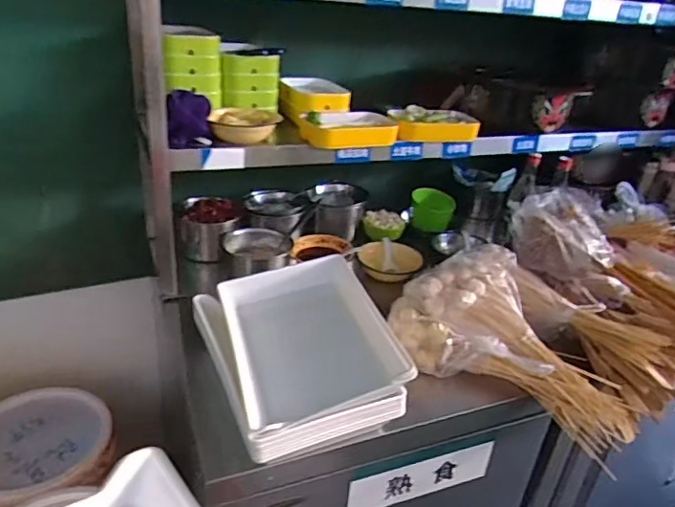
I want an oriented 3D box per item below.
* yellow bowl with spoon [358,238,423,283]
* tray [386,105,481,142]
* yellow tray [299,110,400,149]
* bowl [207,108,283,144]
[{"bbox_3d":[0.127,0.016,1.248,0.127,0.061,0.139,3,27,-2],"label":"yellow bowl with spoon"},{"bbox_3d":[0.206,-0.283,1.180,0.195,0.047,0.105,-2,28,-13],"label":"tray"},{"bbox_3d":[0.021,-0.260,1.122,0.200,0.043,0.141,-1,28,-11],"label":"yellow tray"},{"bbox_3d":[-0.179,-0.252,1.059,0.133,0.044,0.107,1,27,-6],"label":"bowl"}]

